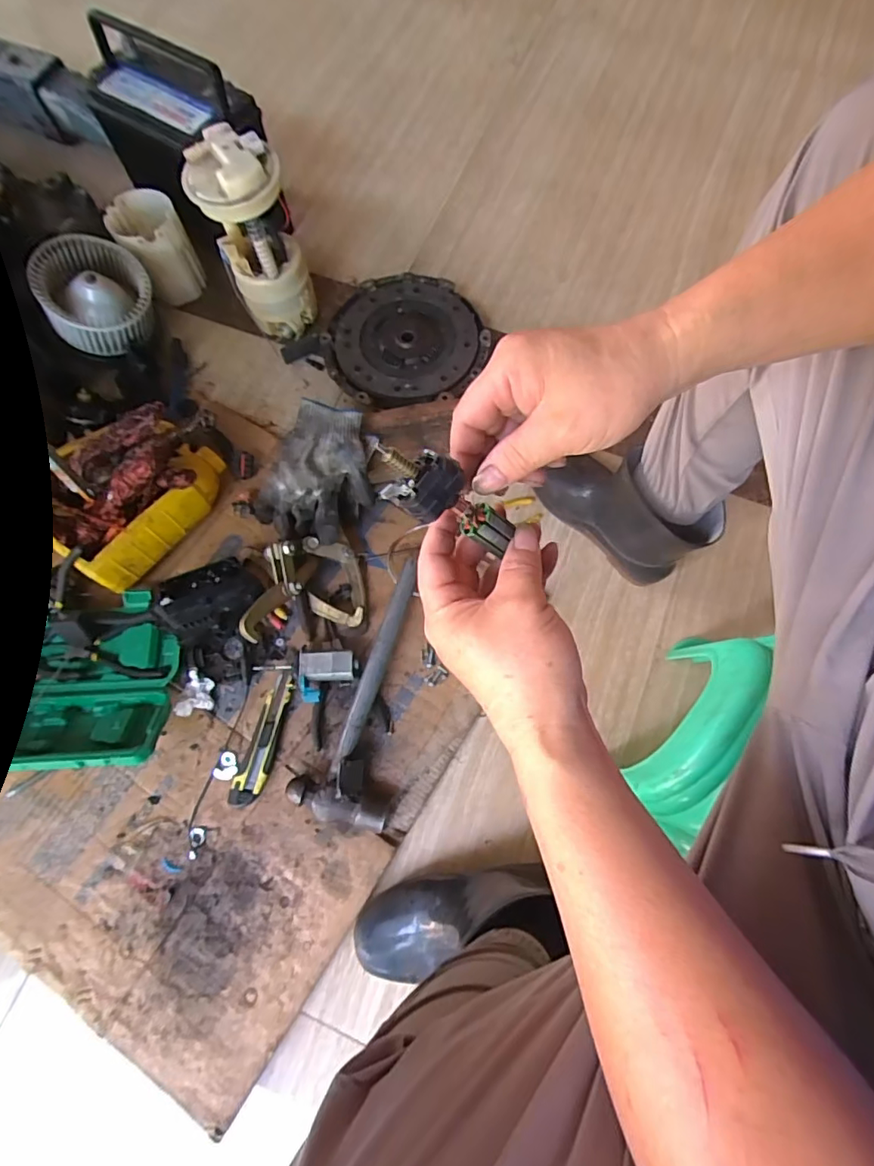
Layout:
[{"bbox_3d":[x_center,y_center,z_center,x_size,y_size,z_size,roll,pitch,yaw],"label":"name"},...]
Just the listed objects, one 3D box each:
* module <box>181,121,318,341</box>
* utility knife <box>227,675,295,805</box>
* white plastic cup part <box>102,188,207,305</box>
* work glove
[{"bbox_3d":[-0.254,-0.479,0.757,0.116,0.247,0.115,-20,73,-6],"label":"module"},{"bbox_3d":[-0.213,0.193,0.650,0.036,0.025,0.157,15,74,5],"label":"utility knife"},{"bbox_3d":[-0.437,-0.523,0.835,0.098,0.122,0.112,-35,75,-10],"label":"white plastic cup part"},{"bbox_3d":[-0.149,-0.140,0.709,0.139,0.073,0.182,28,76,8],"label":"work glove"}]

